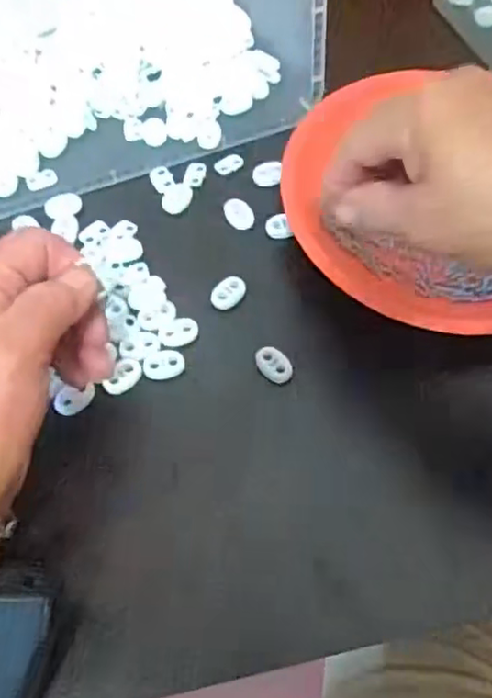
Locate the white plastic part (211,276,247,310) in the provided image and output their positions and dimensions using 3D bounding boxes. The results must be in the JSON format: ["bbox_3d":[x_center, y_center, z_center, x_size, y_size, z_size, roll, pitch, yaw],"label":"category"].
[{"bbox_3d":[-0.010,-0.033,0.366,0.015,0.006,0.023,41,69,17],"label":"white plastic part"}]

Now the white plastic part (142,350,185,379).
[{"bbox_3d":[-0.045,0.009,0.346,0.022,0.004,0.015,-17,65,-10],"label":"white plastic part"}]

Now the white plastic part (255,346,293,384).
[{"bbox_3d":[0.016,0.008,0.346,0.015,0.004,0.023,-32,68,-17],"label":"white plastic part"}]

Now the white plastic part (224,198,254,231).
[{"bbox_3d":[-0.004,-0.084,0.390,0.016,0.008,0.020,-24,66,-13],"label":"white plastic part"}]

